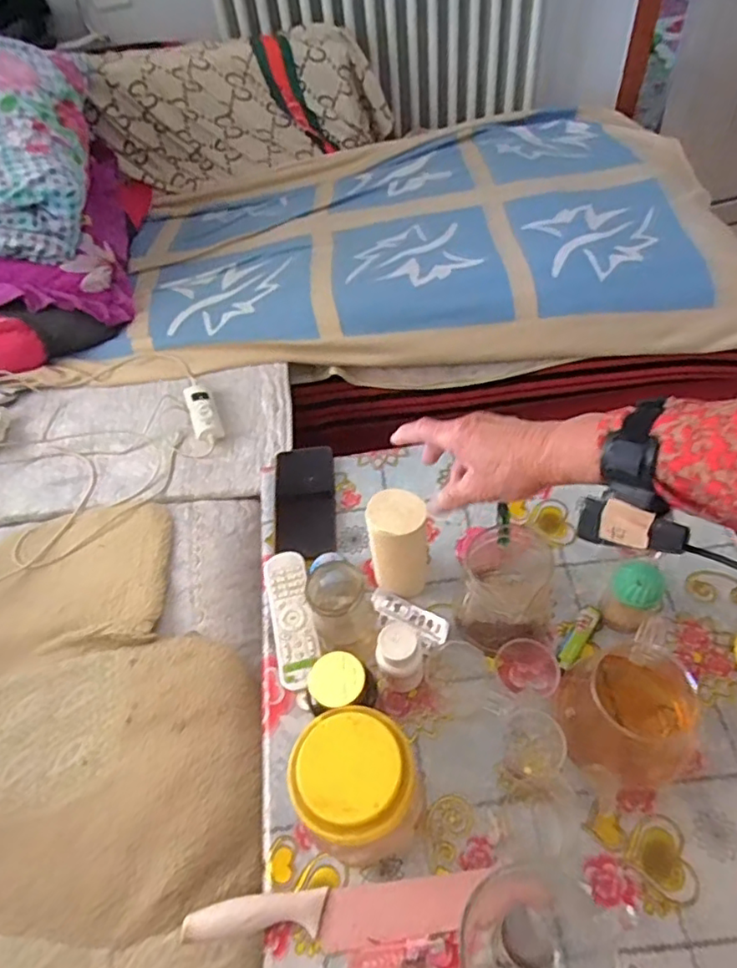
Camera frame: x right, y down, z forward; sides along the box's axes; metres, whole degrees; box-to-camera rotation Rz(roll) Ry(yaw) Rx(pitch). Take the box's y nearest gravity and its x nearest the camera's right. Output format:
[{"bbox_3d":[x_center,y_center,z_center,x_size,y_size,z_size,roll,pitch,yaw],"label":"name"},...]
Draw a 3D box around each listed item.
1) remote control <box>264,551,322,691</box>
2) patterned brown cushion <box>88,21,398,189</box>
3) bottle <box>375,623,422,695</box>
[{"bbox_3d":[-0.085,0.144,0.653,0.050,0.021,0.153,-12,53,-4],"label":"remote control"},{"bbox_3d":[-0.295,-0.925,1.449,0.686,0.244,0.261,-1,53,5],"label":"patterned brown cushion"},{"bbox_3d":[0.031,0.175,0.586,0.043,0.086,0.044,-3,53,4],"label":"bottle"}]

